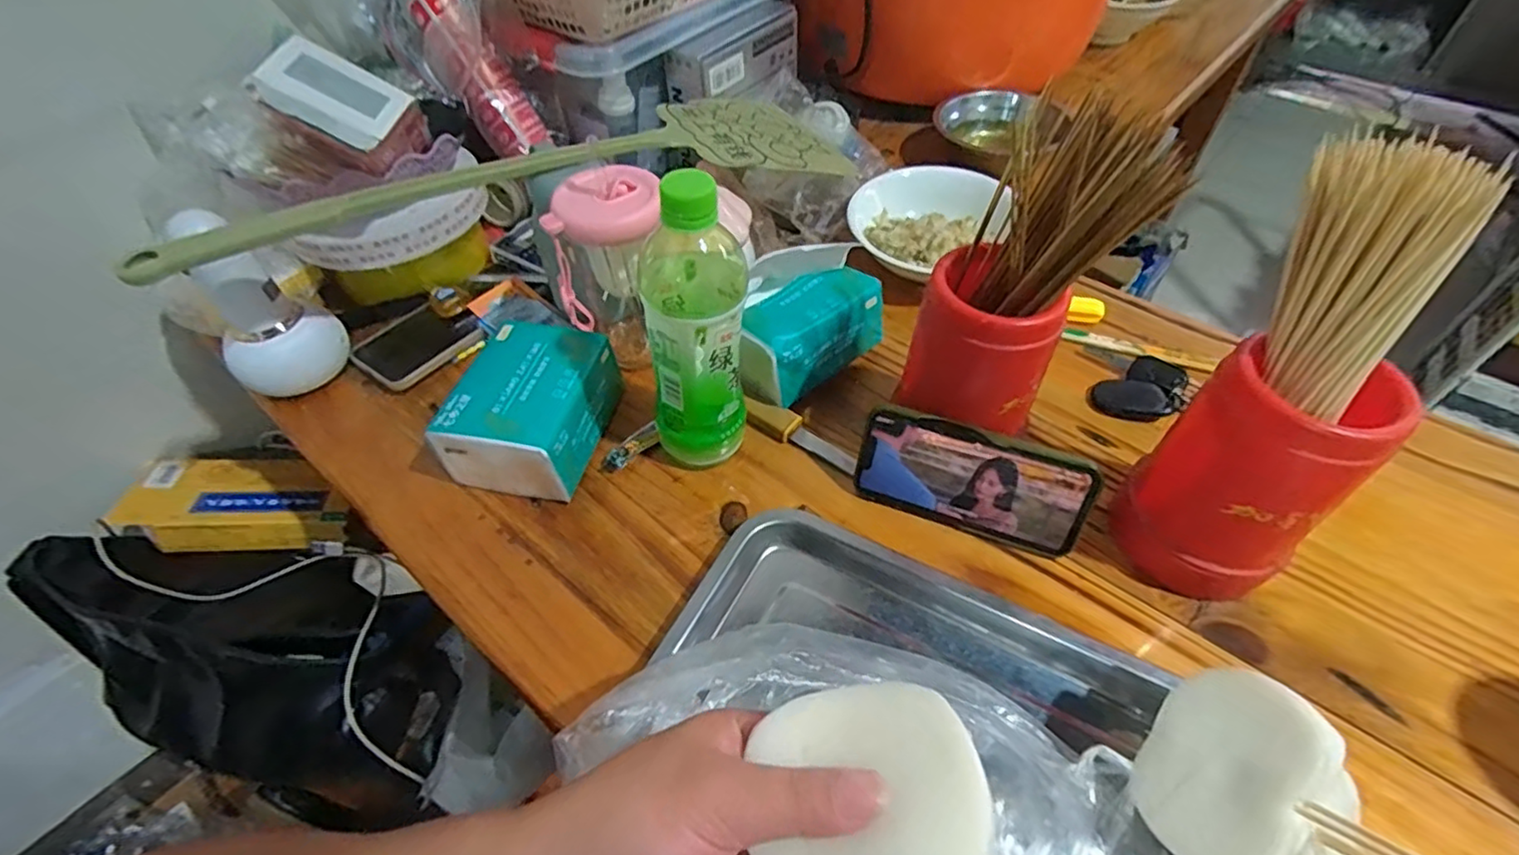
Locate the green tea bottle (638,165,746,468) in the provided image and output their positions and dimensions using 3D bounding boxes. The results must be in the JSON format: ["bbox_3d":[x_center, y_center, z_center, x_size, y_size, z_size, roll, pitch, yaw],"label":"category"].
[{"bbox_3d":[-0.043,-0.062,0.421,0.068,0.215,0.070,-5,50,-1],"label":"green tea bottle"}]

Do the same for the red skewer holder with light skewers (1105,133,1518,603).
[{"bbox_3d":[0.275,-0.006,0.336,0.095,0.243,0.093,26,56,22],"label":"red skewer holder with light skewers"}]

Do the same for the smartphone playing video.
[{"bbox_3d":[0.140,0.037,0.428,0.145,0.076,0.011,17,29,15],"label":"smartphone playing video"}]

